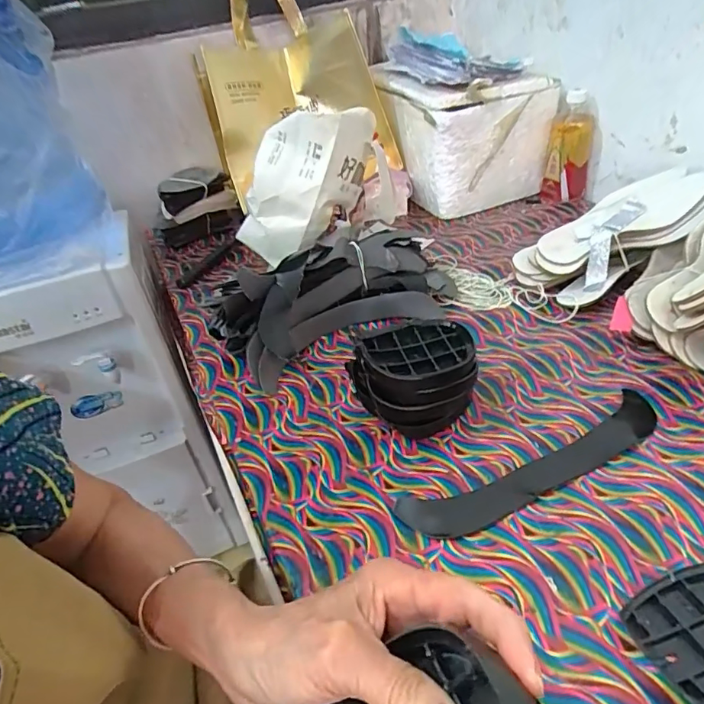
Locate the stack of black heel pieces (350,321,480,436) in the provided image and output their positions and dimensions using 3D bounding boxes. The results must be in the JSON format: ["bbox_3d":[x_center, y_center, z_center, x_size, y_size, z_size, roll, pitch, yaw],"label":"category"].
[{"bbox_3d":[0.062,0.029,0.503,0.124,0.099,0.091,-11,38,-6],"label":"stack of black heel pieces"}]

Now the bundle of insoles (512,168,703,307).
[{"bbox_3d":[0.373,-0.172,0.685,0.296,0.064,0.132,-32,42,-5],"label":"bundle of insoles"}]

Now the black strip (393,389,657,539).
[{"bbox_3d":[0.180,0.105,0.463,0.289,0.009,0.053,-20,40,-16],"label":"black strip"}]

